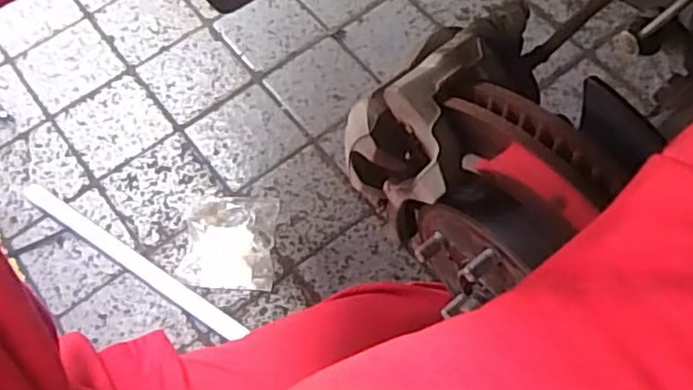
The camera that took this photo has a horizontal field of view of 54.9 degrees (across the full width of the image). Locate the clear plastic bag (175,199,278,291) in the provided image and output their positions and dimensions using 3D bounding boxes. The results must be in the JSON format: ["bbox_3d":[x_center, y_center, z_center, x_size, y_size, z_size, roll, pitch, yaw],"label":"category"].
[{"bbox_3d":[-0.165,0.064,0.938,0.126,0.031,0.132,2,65,3],"label":"clear plastic bag"}]

